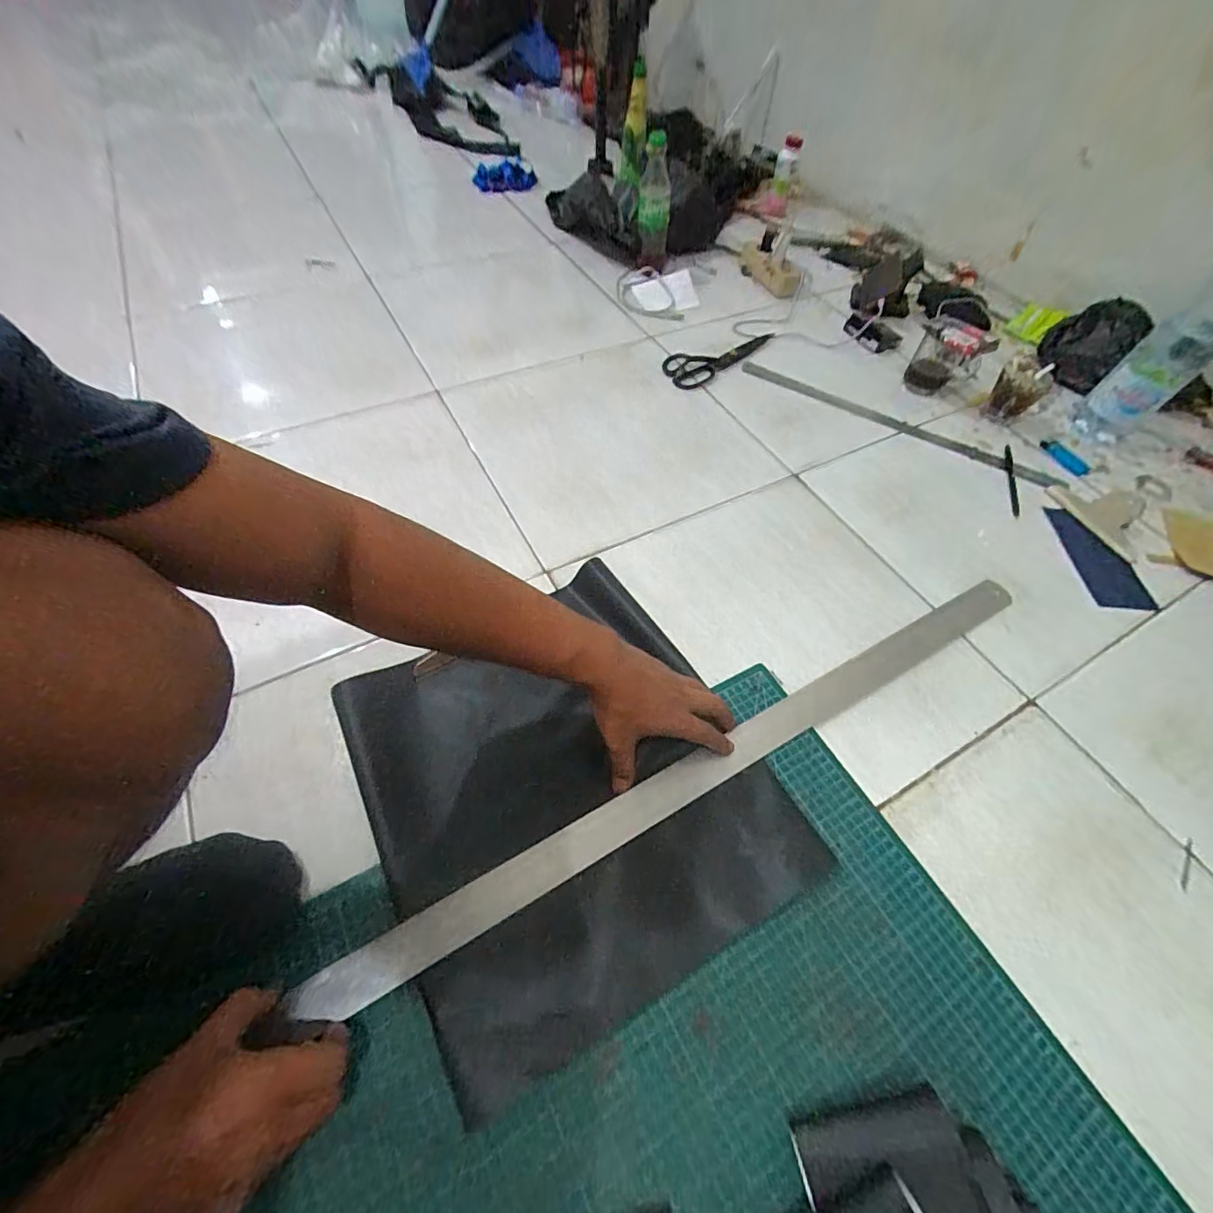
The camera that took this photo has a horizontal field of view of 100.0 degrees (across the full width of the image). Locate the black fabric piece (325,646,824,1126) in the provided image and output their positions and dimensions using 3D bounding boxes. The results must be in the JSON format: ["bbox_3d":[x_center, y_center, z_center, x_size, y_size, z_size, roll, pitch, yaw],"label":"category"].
[{"bbox_3d":[-0.034,0.165,0.479,0.345,0.029,0.357,-24,60,-17],"label":"black fabric piece"}]

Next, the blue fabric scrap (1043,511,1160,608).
[{"bbox_3d":[0.642,-0.065,0.666,0.070,0.005,0.160,1,57,3],"label":"blue fabric scrap"}]

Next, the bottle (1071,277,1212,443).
[{"bbox_3d":[0.803,-0.371,0.703,0.085,0.312,0.087,-31,62,-21],"label":"bottle"}]

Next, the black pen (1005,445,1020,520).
[{"bbox_3d":[0.596,-0.186,0.748,0.011,0.006,0.160,18,57,9],"label":"black pen"}]

